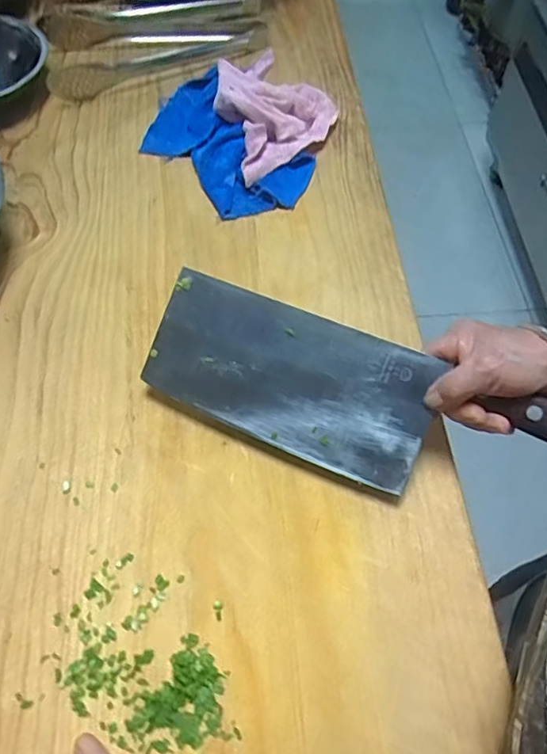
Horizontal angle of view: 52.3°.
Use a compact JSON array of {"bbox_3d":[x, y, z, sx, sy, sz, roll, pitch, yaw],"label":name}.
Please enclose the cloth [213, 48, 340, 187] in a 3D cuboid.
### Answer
[{"bbox_3d":[-0.005,-0.294,0.611,0.151,0.035,0.118,-38,93,-23],"label":"cloth"}]

